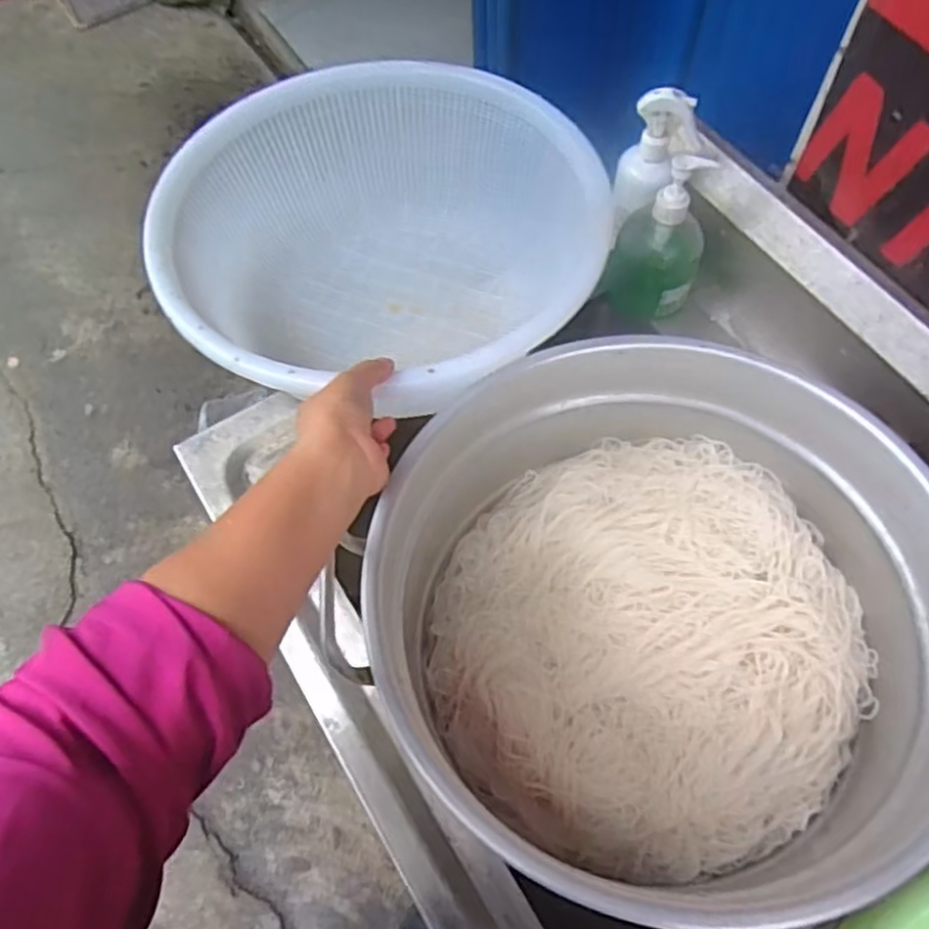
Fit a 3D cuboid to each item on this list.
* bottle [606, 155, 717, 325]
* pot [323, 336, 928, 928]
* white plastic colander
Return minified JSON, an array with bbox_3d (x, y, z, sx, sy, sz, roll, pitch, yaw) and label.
[{"bbox_3d":[0.197,-0.225,0.703,0.085,0.161,0.098,18,62,10],"label":"bottle"},{"bbox_3d":[0.152,0.115,0.597,0.422,0.206,0.429,0,60,0],"label":"pot"},{"bbox_3d":[-0.082,-0.199,0.706,0.365,0.155,0.398,0,60,0],"label":"white plastic colander"}]

